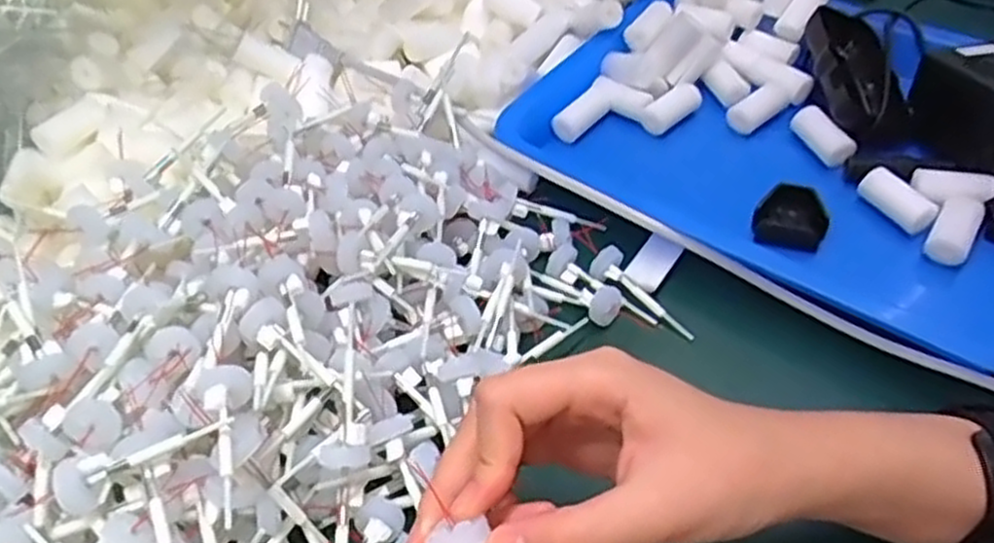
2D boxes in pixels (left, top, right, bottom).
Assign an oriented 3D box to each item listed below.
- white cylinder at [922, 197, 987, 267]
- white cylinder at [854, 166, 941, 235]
[{"bbox_3d":[0.251,-0.022,0.423,0.021,0.019,0.042,27,57,19],"label":"white cylinder"},{"bbox_3d":[0.226,-0.041,0.435,0.017,0.014,0.043,-35,55,-24],"label":"white cylinder"}]

